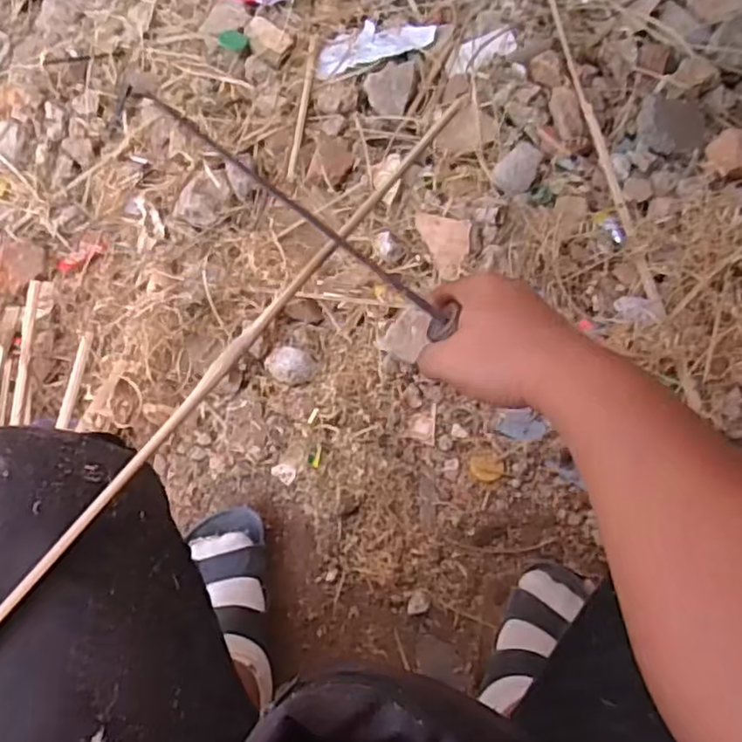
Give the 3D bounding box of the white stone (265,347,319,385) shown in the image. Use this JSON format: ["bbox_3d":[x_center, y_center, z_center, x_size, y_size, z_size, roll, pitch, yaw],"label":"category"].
[{"bbox_3d":[-0.097,-0.008,0.794,0.061,0.024,0.043,20,67,8],"label":"white stone"}]

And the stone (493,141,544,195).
[{"bbox_3d":[0.200,-0.275,0.886,0.051,0.023,0.084,29,69,11],"label":"stone"}]

